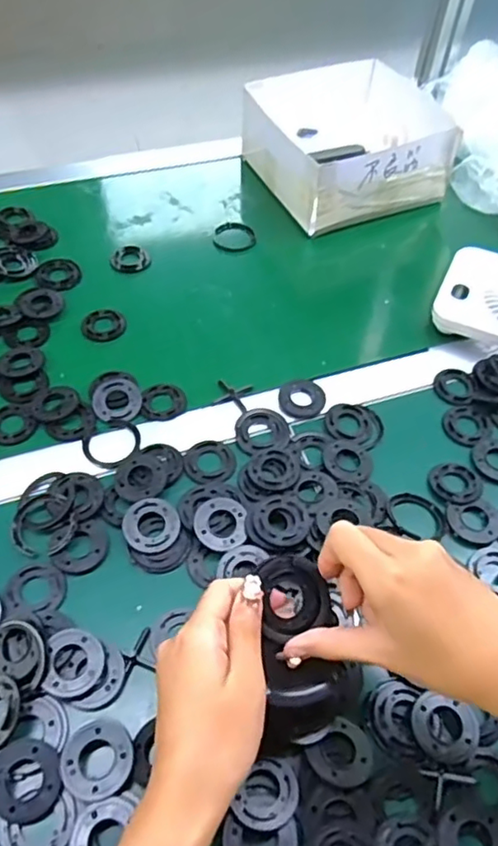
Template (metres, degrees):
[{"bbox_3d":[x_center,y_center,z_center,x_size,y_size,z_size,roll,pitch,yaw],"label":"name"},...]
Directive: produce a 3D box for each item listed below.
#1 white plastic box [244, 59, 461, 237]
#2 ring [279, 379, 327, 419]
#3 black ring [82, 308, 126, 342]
[{"bbox_3d":[0.135,-0.363,0.779,0.242,0.092,0.219,-20,57,-18],"label":"white plastic box"},{"bbox_3d":[0.051,-0.024,0.563,0.044,0.006,0.039,-3,53,-6],"label":"ring"},{"bbox_3d":[-0.149,-0.102,0.617,0.045,0.004,0.044,2,53,-2],"label":"black ring"}]

